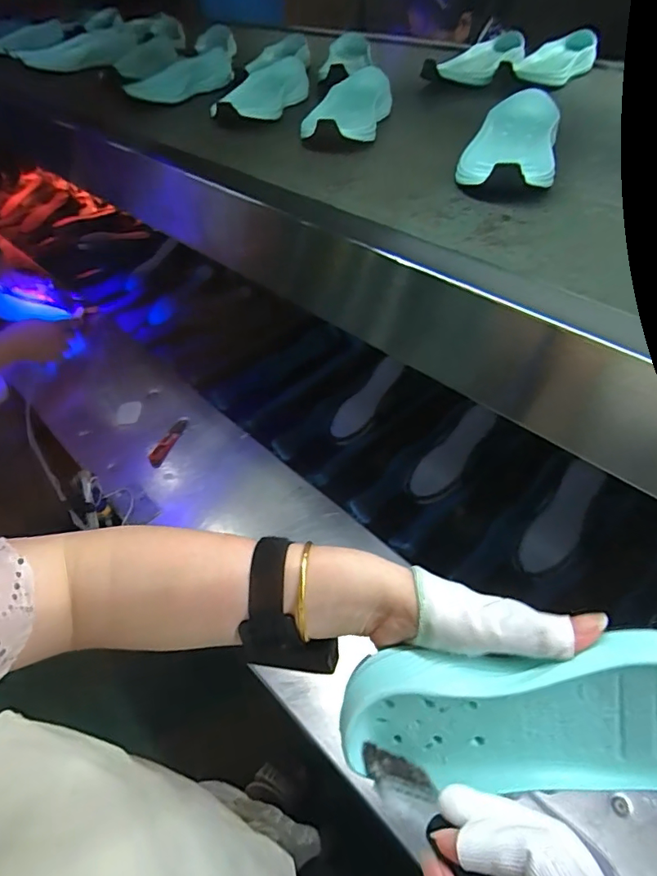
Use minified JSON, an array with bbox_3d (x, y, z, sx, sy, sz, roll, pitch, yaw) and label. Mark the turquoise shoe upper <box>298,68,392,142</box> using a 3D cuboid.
[{"bbox_3d":[0.029,-0.421,0.622,0.094,0.041,0.225,14,52,6],"label":"turquoise shoe upper"}]

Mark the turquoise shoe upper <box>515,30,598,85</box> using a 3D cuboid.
[{"bbox_3d":[0.362,-0.603,0.761,0.103,0.050,0.182,23,54,14],"label":"turquoise shoe upper"}]

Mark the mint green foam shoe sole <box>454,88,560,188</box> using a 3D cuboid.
[{"bbox_3d":[0.189,-0.304,0.500,0.089,0.047,0.220,16,52,8],"label":"mint green foam shoe sole"}]

